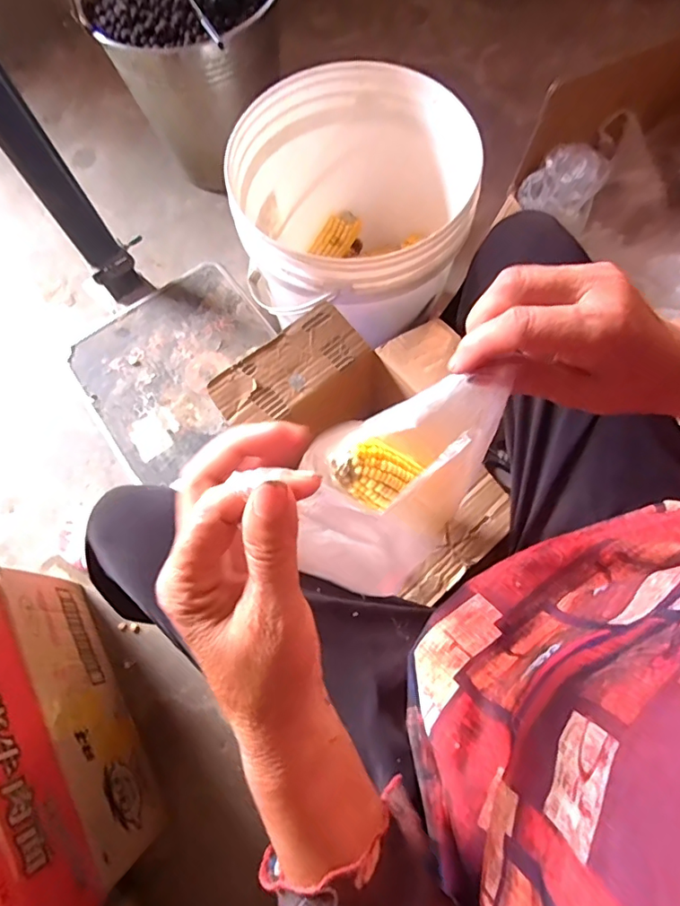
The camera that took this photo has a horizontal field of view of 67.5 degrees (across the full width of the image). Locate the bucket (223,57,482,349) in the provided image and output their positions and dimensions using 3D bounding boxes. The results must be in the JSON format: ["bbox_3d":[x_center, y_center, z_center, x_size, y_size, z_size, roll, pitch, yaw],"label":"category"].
[{"bbox_3d":[0.014,-0.298,0.721,0.278,0.287,0.298,-1,72,2],"label":"bucket"}]

